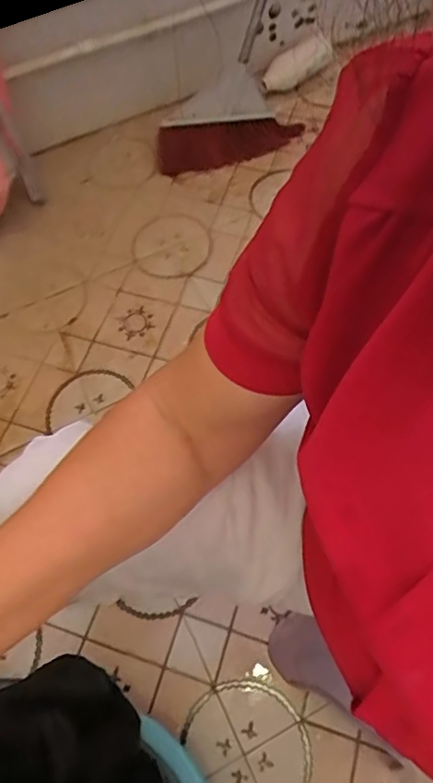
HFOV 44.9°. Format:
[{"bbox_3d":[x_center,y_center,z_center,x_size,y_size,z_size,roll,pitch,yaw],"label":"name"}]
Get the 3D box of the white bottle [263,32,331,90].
[{"bbox_3d":[0.219,-0.874,1.401,0.253,0.080,0.076,-40,67,-16],"label":"white bottle"}]

